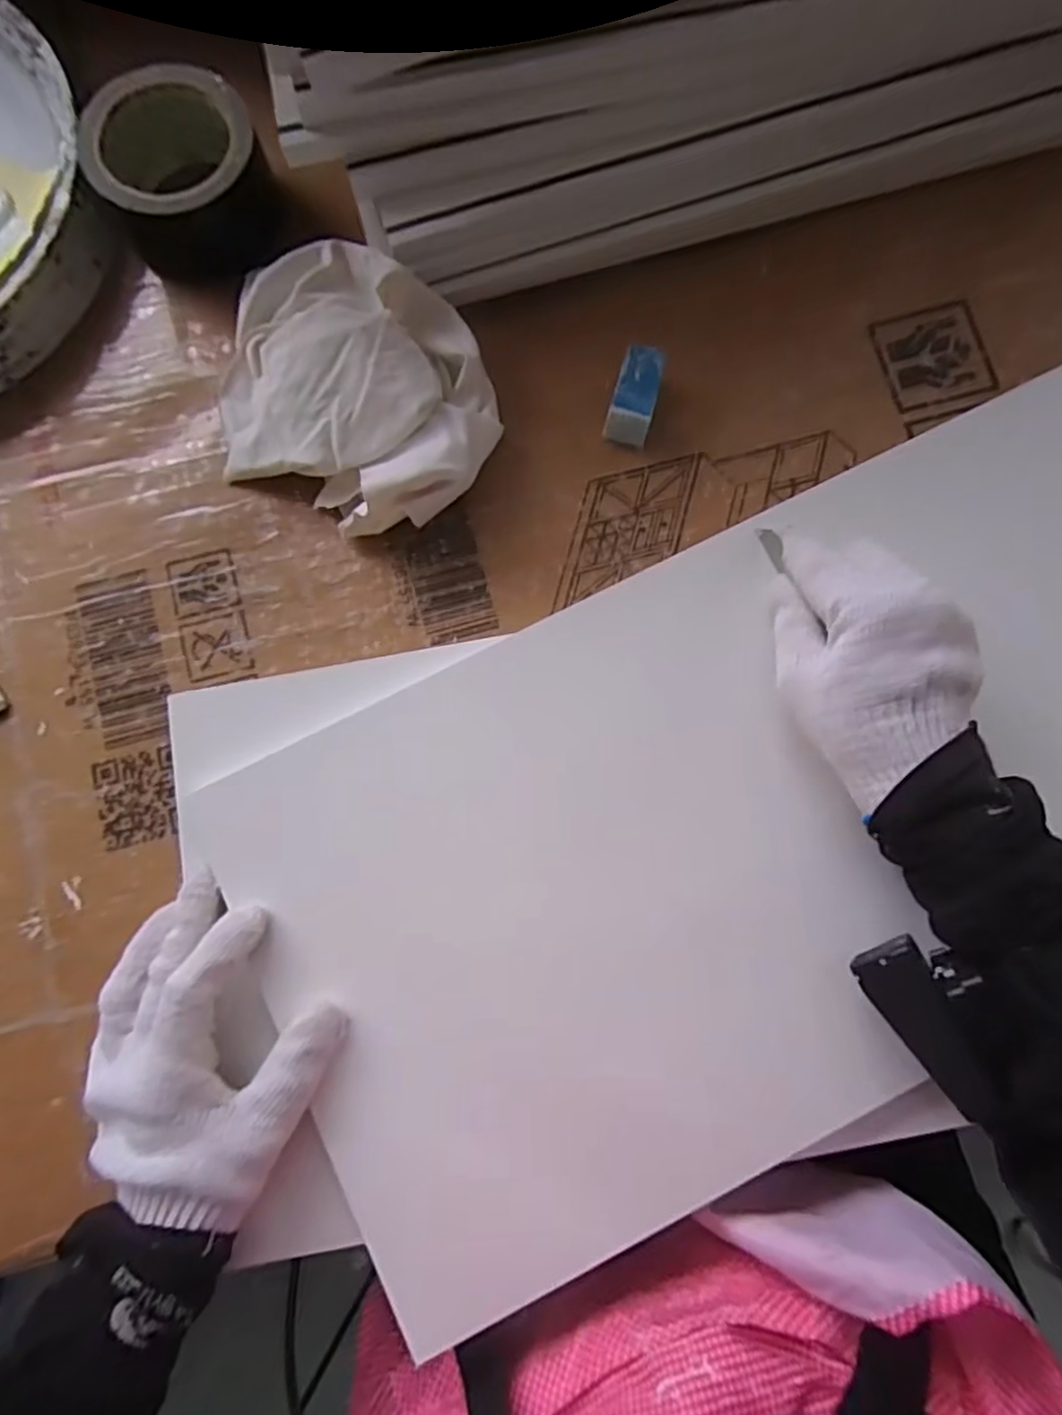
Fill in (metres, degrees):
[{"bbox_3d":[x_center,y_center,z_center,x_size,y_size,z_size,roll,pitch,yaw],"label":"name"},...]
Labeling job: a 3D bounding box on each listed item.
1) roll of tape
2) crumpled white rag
[{"bbox_3d":[-0.210,-0.324,0.403,0.091,0.069,0.091,0,83,0],"label":"roll of tape"},{"bbox_3d":[-0.104,-0.189,0.381,0.173,0.049,0.155,25,83,3],"label":"crumpled white rag"}]

